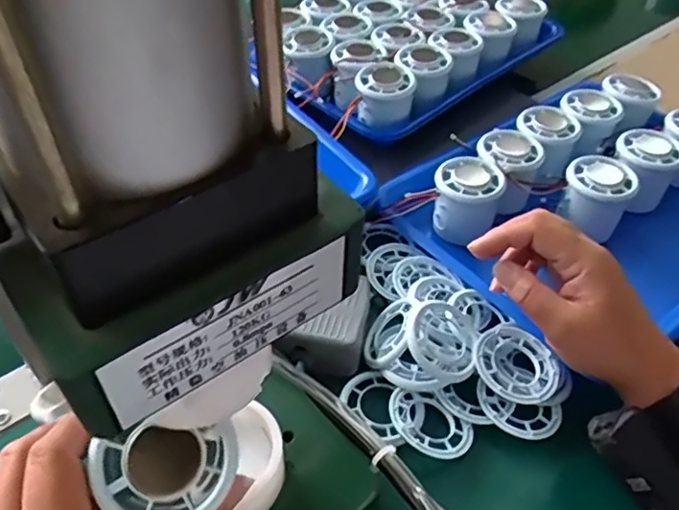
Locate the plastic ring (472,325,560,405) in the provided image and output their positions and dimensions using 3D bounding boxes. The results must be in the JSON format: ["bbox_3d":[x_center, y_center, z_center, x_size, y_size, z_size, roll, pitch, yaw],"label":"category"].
[{"bbox_3d":[0.115,0.072,0.391,0.052,0.007,0.055,5,50,-6],"label":"plastic ring"}]

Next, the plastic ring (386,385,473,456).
[{"bbox_3d":[0.057,0.107,0.381,0.056,0.013,0.042,30,53,24],"label":"plastic ring"}]

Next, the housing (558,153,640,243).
[{"bbox_3d":[0.213,-0.046,0.498,0.052,0.064,0.057,1,47,-1],"label":"housing"}]

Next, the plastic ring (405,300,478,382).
[{"bbox_3d":[0.068,0.056,0.395,0.057,0.014,0.054,18,52,-25],"label":"plastic ring"}]

